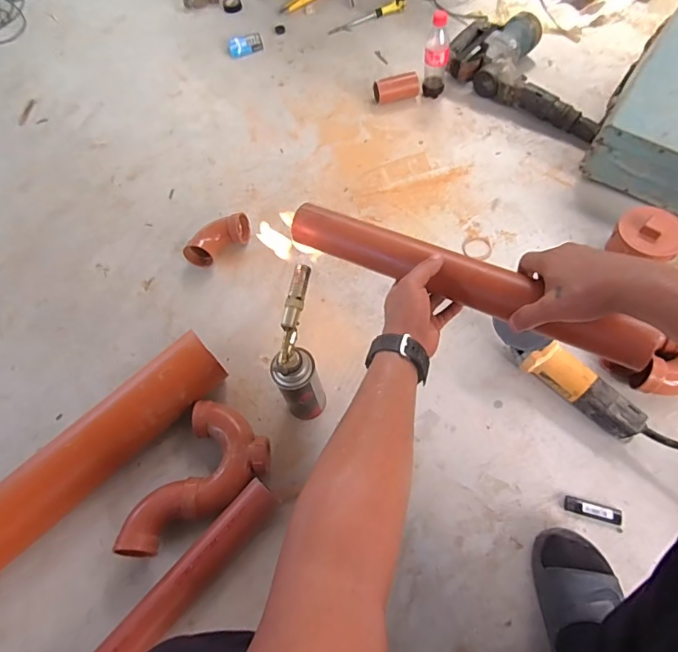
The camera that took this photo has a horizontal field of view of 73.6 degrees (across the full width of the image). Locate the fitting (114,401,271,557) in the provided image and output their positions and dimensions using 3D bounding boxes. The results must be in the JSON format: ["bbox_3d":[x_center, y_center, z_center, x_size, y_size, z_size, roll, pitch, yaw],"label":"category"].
[{"bbox_3d":[-0.214,0.257,0.726,0.153,0.065,0.252,20,66,12],"label":"fitting"}]

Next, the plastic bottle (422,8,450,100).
[{"bbox_3d":[0.234,-0.644,1.084,0.057,0.183,0.056,8,64,9],"label":"plastic bottle"}]

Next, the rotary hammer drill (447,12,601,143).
[{"bbox_3d":[0.477,-0.626,1.113,0.416,0.091,0.222,36,71,21],"label":"rotary hammer drill"}]

